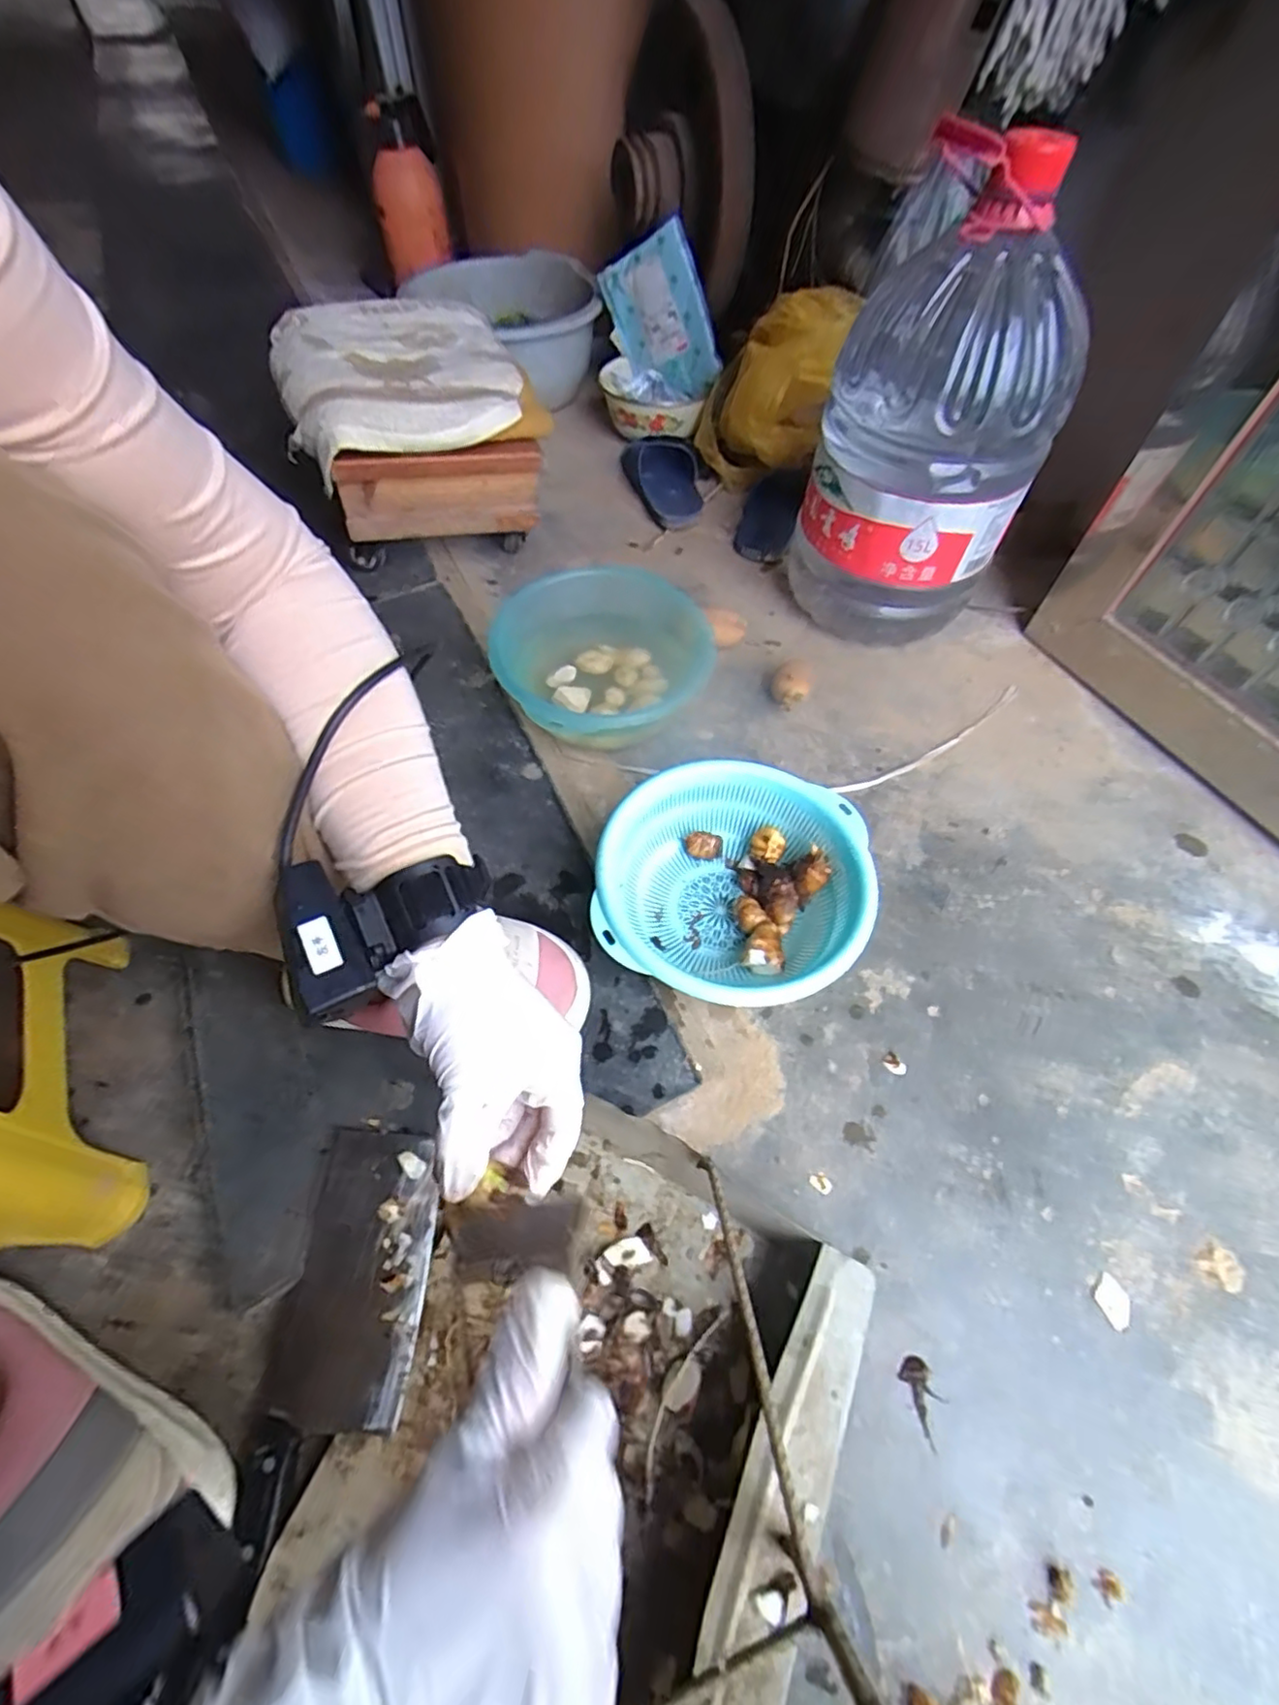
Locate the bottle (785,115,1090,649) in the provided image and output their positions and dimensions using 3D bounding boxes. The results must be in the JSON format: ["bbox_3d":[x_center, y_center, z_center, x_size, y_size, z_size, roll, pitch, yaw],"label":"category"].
[{"bbox_3d":[0.329,-0.484,0.717,0.230,0.408,0.280,19,60,8],"label":"bottle"}]

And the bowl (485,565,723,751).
[{"bbox_3d":[-0.045,-0.206,0.712,0.214,0.091,0.243,27,62,13],"label":"bowl"}]

